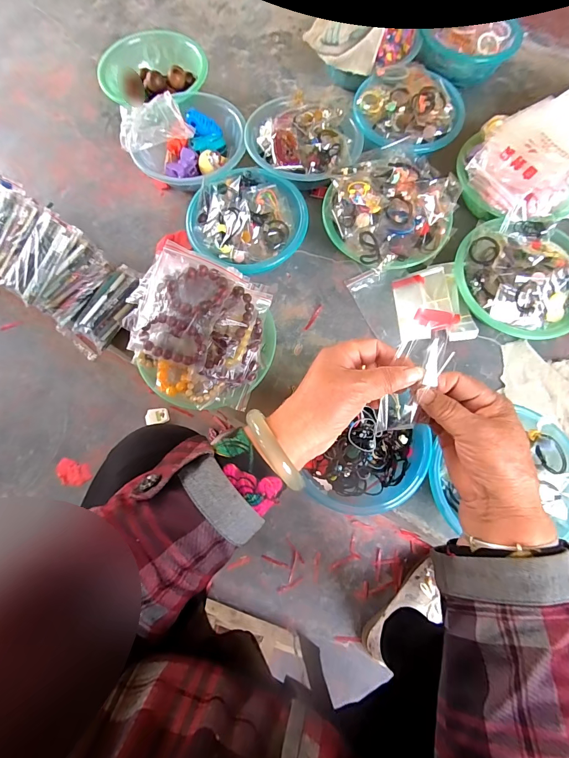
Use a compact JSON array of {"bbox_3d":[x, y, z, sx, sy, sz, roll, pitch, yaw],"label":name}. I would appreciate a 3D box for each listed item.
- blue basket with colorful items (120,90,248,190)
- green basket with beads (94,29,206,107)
[{"bbox_3d":[-0.203,-0.494,0.727,0.238,0.096,0.204,-22,75,-6],"label":"blue basket with colorful items"},{"bbox_3d":[-0.291,-0.697,0.796,0.218,0.081,0.228,0,74,0],"label":"green basket with beads"}]

